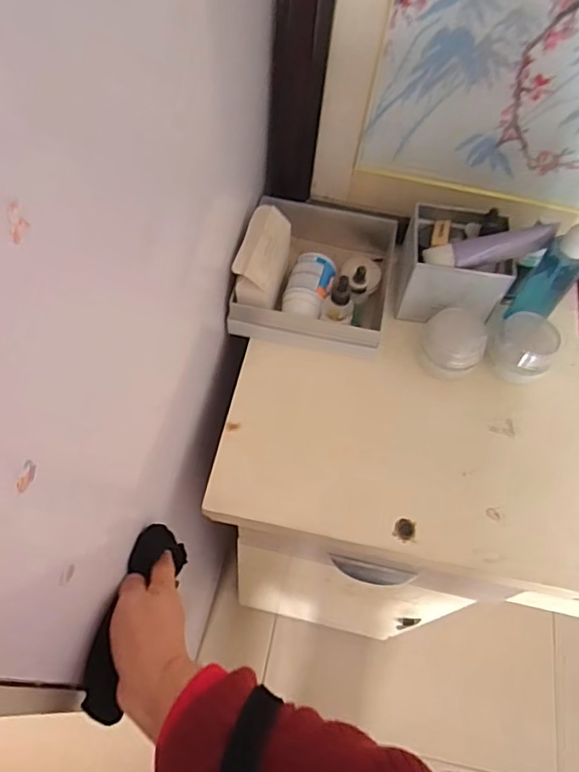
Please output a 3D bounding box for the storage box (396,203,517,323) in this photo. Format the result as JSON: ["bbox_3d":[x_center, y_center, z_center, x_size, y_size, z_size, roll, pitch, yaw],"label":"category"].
[{"bbox_3d":[0.182,-0.133,0.628,0.107,0.082,0.107,13,62,4],"label":"storage box"}]

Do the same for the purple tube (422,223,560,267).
[{"bbox_3d":[0.202,-0.139,0.570,0.127,0.027,0.023,-9,61,11],"label":"purple tube"}]

